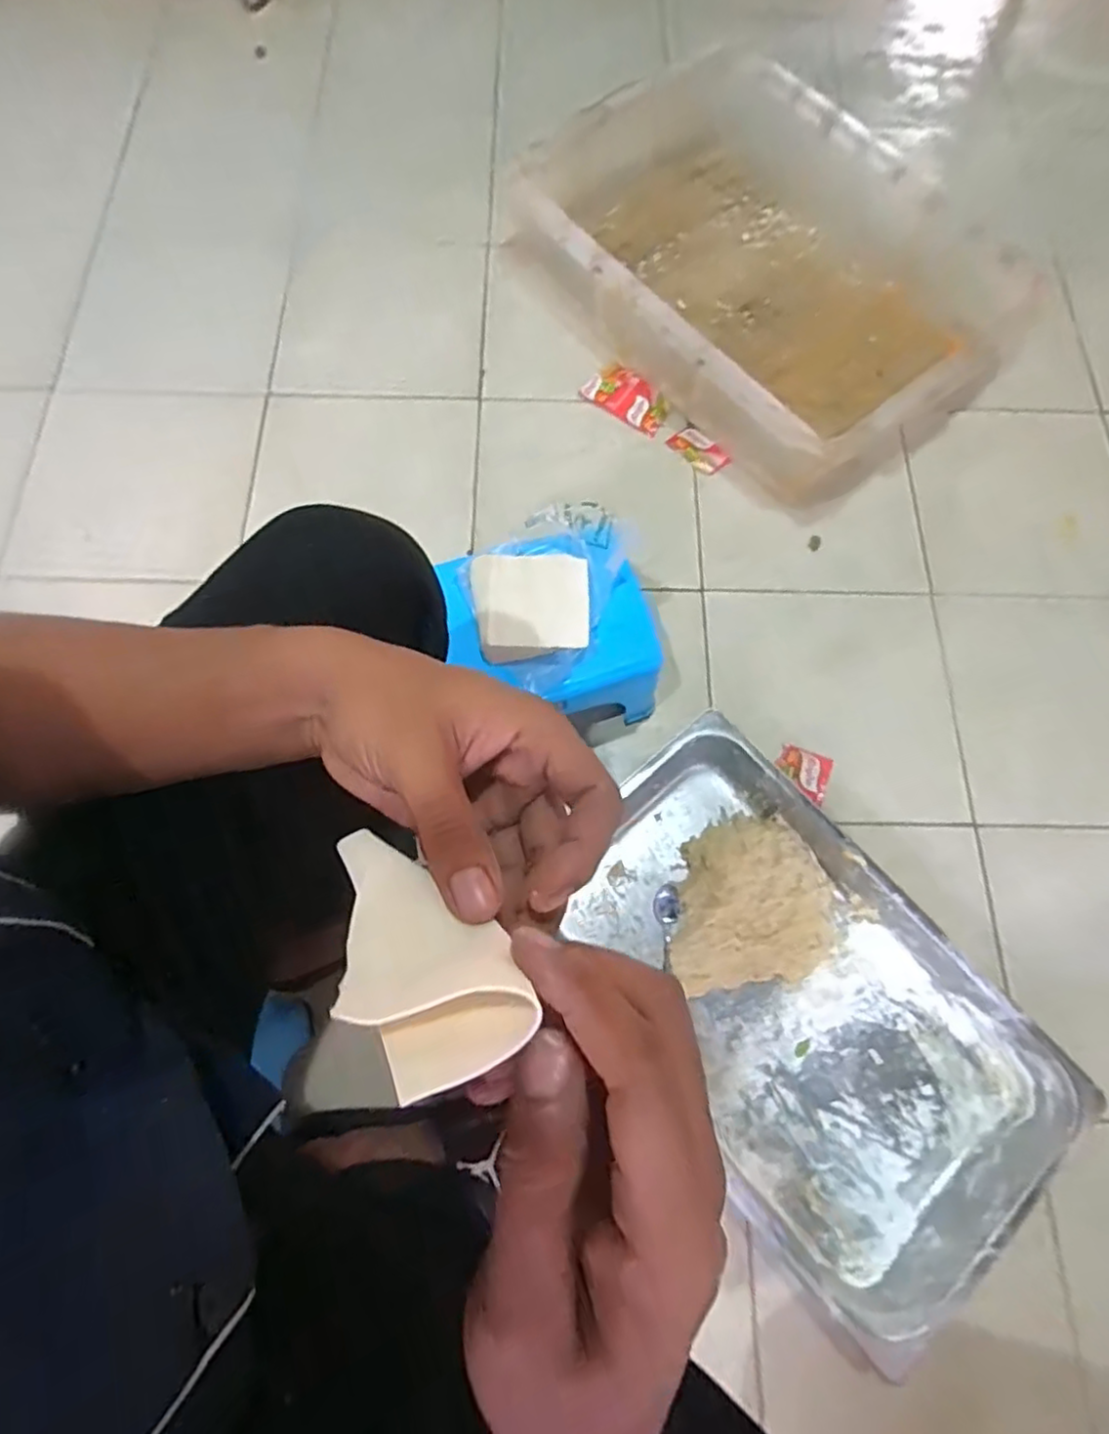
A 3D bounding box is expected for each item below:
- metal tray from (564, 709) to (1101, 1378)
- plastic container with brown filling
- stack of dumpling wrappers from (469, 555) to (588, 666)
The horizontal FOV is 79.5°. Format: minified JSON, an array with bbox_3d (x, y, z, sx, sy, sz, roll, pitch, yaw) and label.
[{"bbox_3d":[0.230,0.285,0.690,0.323,0.085,0.523,-39,77,-13],"label":"metal tray"},{"bbox_3d":[0.299,-0.649,0.955,0.498,0.140,0.669,-41,77,-13],"label":"plastic container with brown filling"},{"bbox_3d":[-0.024,-0.108,0.644,0.112,0.024,0.103,-2,72,-2],"label":"stack of dumpling wrappers"}]

